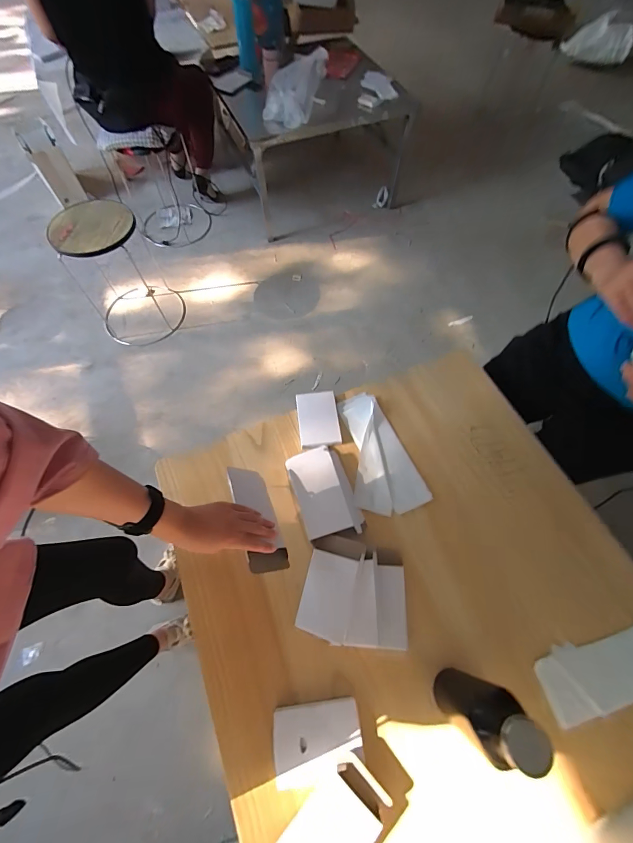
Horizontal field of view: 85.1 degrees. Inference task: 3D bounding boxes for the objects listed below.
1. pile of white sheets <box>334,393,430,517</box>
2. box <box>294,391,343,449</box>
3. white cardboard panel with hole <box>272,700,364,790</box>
[{"bbox_3d":[0.122,0.064,0.731,0.142,0.030,0.267,-17,66,-8],"label":"pile of white sheets"},{"bbox_3d":[0.003,-0.006,0.751,0.085,0.017,0.126,-7,65,-4],"label":"box"},{"bbox_3d":[0.001,0.476,0.511,0.129,0.015,0.089,-7,65,-3],"label":"white cardboard panel with hole"}]

